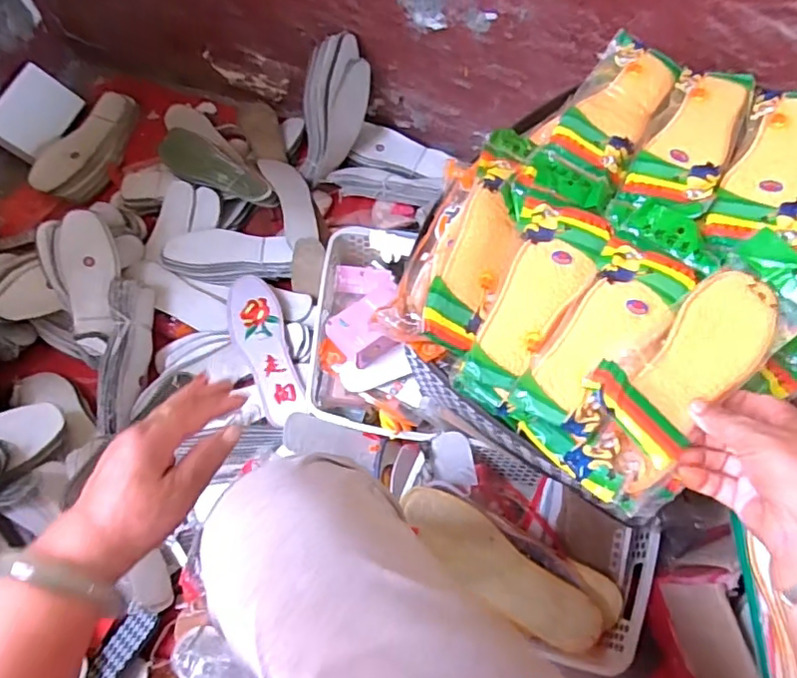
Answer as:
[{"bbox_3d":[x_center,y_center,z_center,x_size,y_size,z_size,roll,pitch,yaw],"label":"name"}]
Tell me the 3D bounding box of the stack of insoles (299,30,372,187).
[{"bbox_3d":[-0.106,-0.361,0.905,0.079,0.225,0.070,27,34,14],"label":"stack of insoles"}]

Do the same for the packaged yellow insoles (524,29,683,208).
[{"bbox_3d":[0.203,-0.214,0.548,0.079,0.029,0.217,29,71,14],"label":"packaged yellow insoles"}]

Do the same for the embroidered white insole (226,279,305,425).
[{"bbox_3d":[-0.197,0.010,0.824,0.074,0.006,0.240,-19,64,-4],"label":"embroidered white insole"}]

